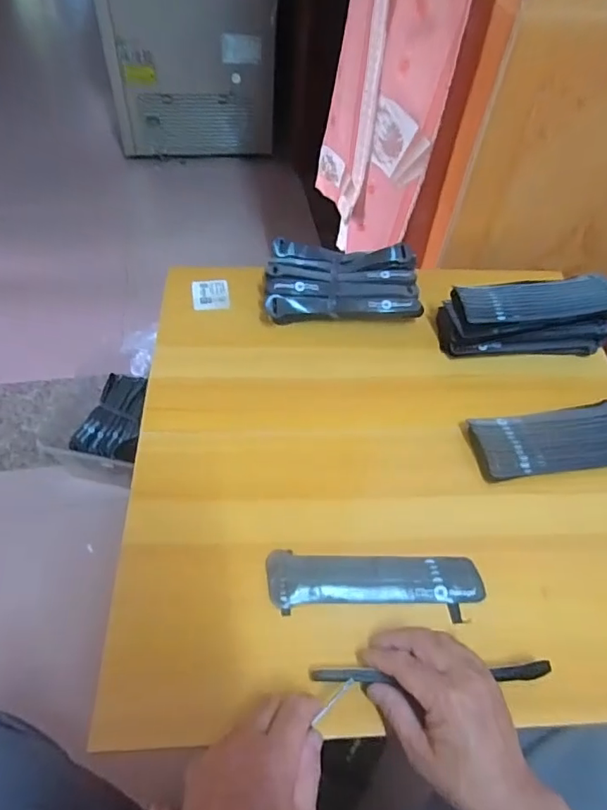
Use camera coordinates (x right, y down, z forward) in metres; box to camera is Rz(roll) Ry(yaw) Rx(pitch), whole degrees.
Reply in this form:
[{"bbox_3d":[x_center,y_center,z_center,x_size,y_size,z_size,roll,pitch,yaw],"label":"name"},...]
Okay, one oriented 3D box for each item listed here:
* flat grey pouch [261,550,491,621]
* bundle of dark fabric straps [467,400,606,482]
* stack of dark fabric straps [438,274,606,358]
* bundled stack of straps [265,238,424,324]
[{"bbox_3d":[0.068,0.168,0.491,0.199,0.012,0.055,3,53,-2],"label":"flat grey pouch"},{"bbox_3d":[0.296,0.040,0.600,0.208,0.022,0.078,-5,54,-8],"label":"bundle of dark fabric straps"},{"bbox_3d":[0.290,-0.115,0.676,0.211,0.080,0.080,-3,53,-6],"label":"stack of dark fabric straps"},{"bbox_3d":[0.054,-0.172,0.708,0.205,0.047,0.129,2,53,-3],"label":"bundled stack of straps"}]

